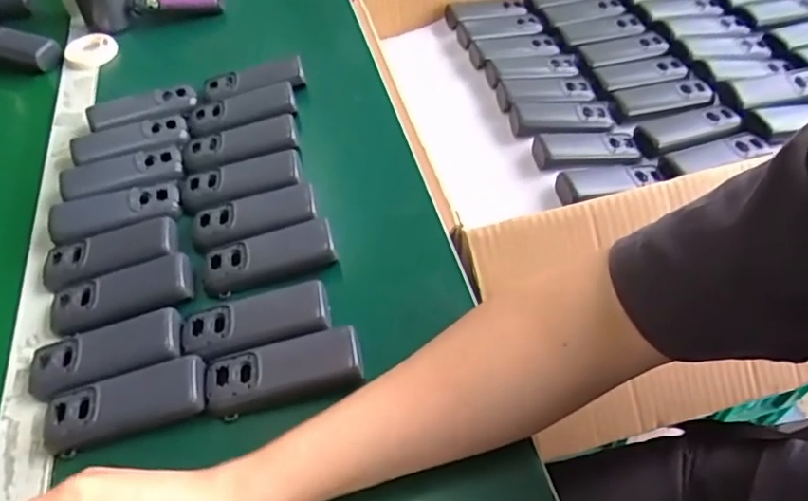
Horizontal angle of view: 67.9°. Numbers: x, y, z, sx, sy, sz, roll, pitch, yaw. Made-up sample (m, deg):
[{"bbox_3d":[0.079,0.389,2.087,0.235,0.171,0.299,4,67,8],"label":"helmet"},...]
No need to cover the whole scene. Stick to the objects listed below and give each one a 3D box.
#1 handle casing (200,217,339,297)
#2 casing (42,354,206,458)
[{"bbox_3d":[-0.105,0.006,0.469,0.101,0.017,0.039,-15,50,-7],"label":"handle casing"},{"bbox_3d":[-0.184,0.102,0.399,0.104,0.016,0.040,-16,50,-8],"label":"casing"}]

